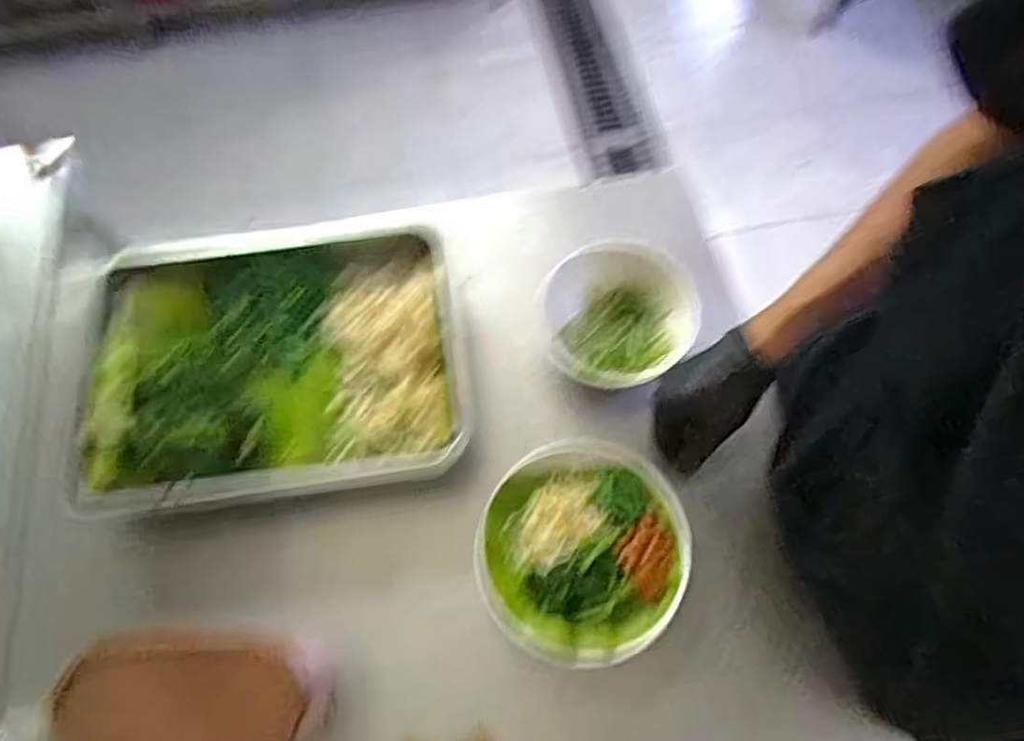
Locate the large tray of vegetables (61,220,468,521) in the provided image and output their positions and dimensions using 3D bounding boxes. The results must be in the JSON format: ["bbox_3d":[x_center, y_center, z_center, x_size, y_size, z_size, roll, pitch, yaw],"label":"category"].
[{"bbox_3d":[-0.255,-0.012,0.664,0.395,0.059,0.304,-9,65,-3],"label":"large tray of vegetables"}]

